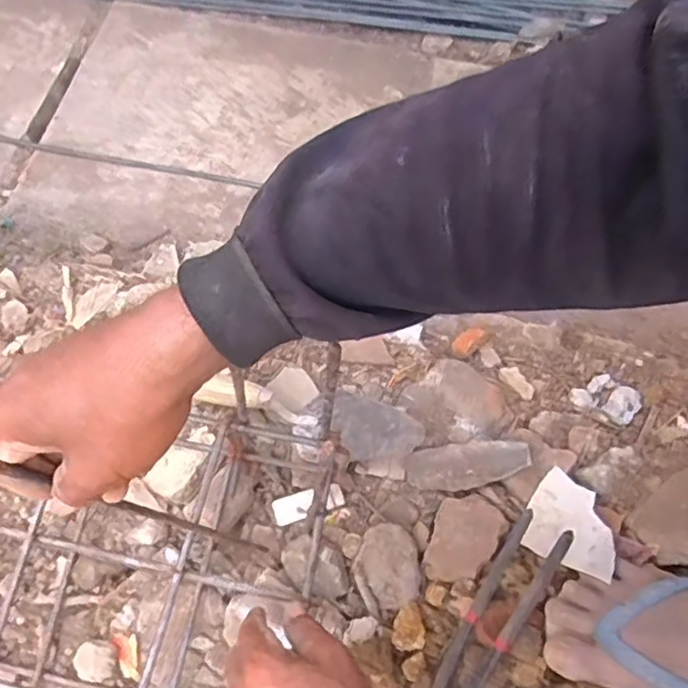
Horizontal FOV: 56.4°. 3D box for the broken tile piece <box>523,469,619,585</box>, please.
[{"bbox_3d":[0.230,0.176,0.639,0.090,0.011,0.092,15,56,30],"label":"broken tile piece"}]

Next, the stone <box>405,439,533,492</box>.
[{"bbox_3d":[0.133,0.128,0.684,0.129,0.011,0.049,-11,68,-2],"label":"stone"}]

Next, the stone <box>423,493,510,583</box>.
[{"bbox_3d":[0.121,0.196,0.646,0.065,0.023,0.091,23,70,11],"label":"stone"}]

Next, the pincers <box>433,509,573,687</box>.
[{"bbox_3d":[0.128,0.258,0.574,0.048,0.032,0.224,33,72,14],"label":"pincers"}]

